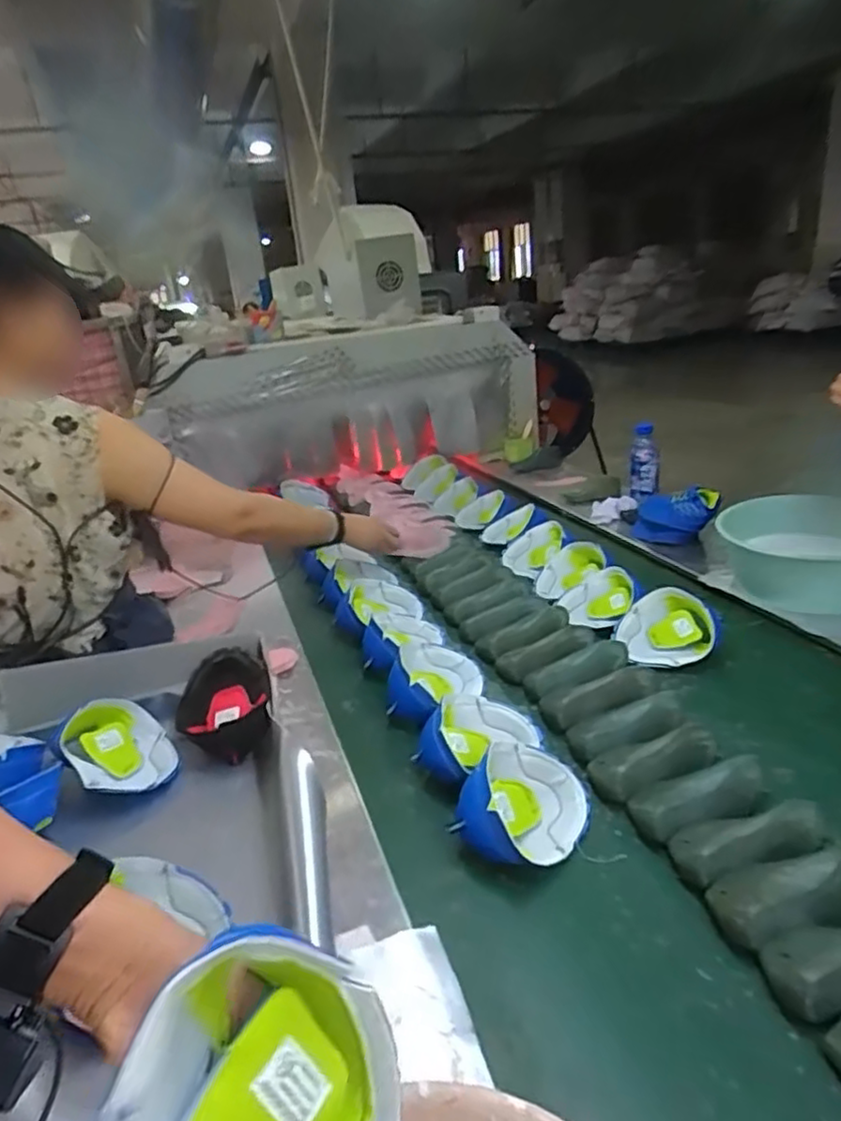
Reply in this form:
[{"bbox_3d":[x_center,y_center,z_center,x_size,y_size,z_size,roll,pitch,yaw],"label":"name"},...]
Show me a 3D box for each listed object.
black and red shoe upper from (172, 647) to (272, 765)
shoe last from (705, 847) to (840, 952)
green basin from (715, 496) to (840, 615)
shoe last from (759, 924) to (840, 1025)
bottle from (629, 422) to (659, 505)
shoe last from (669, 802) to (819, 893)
[{"bbox_3d":[-0.278,0.210,0.966,0.133,0.042,0.161,-28,51,-5],"label":"black and red shoe upper"},{"bbox_3d":[0.376,0.330,0.676,0.165,0.052,0.076,-12,23,-10],"label":"shoe last"},{"bbox_3d":[0.714,-0.012,1.259,0.303,0.127,0.303,-7,22,3],"label":"green basin"},{"bbox_3d":[0.396,0.352,0.605,0.166,0.055,0.075,-11,22,-7],"label":"shoe last"},{"bbox_3d":[0.575,-0.255,1.720,0.072,0.174,0.060,-2,23,13],"label":"bottle"},{"bbox_3d":[0.355,0.303,0.731,0.163,0.051,0.073,-10,22,-7],"label":"shoe last"}]

